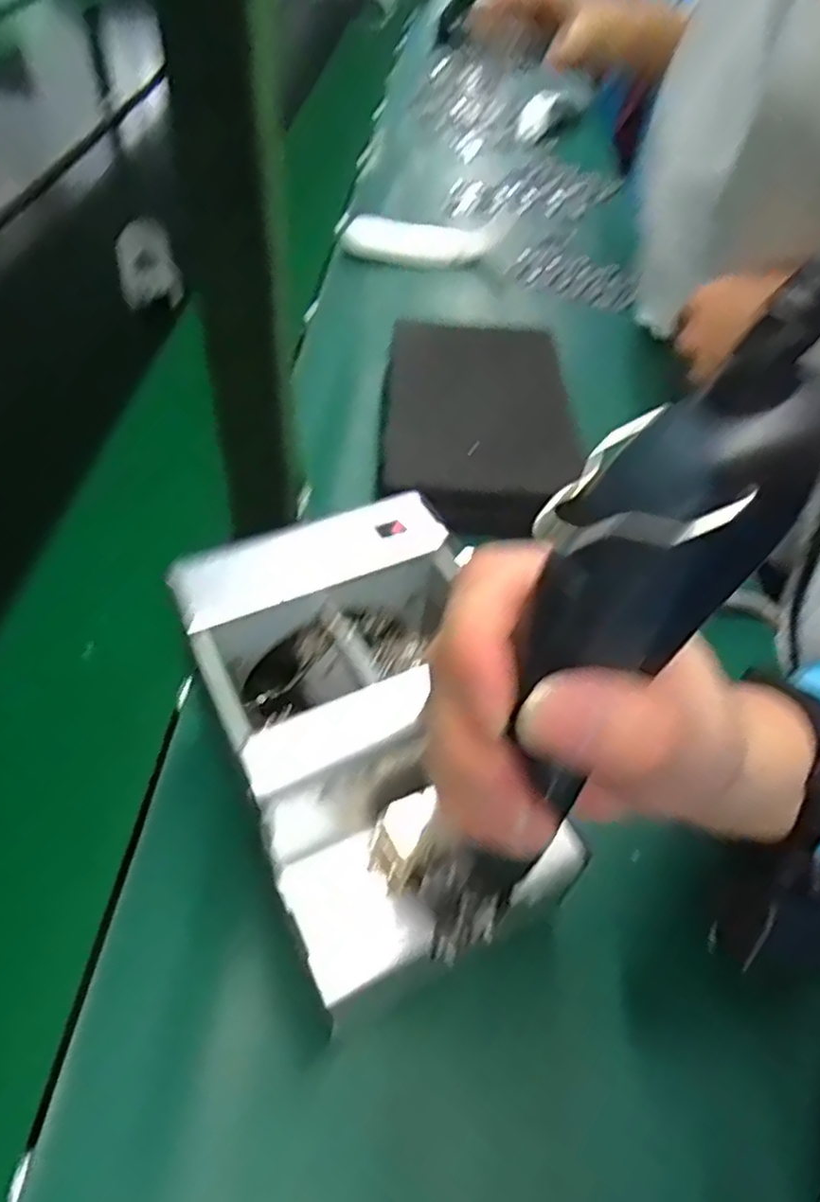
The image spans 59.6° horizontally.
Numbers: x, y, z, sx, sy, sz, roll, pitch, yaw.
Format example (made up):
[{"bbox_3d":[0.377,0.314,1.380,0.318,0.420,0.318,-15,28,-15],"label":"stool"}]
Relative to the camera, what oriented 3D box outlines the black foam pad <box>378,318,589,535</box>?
[{"bbox_3d":[0.057,-0.157,0.610,0.156,0.041,0.261,2,48,-5],"label":"black foam pad"}]

